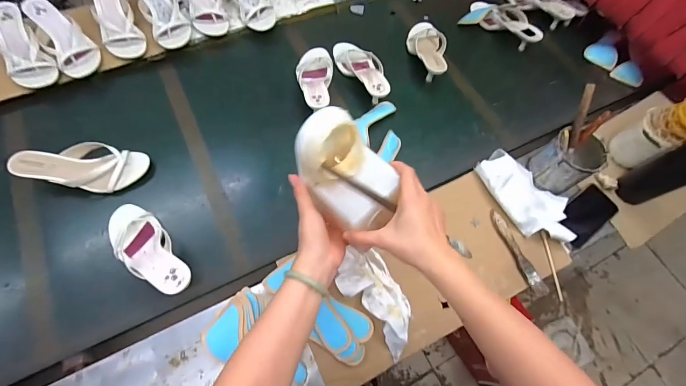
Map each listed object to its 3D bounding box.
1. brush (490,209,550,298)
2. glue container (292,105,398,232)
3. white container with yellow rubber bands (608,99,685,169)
[{"bbox_3d":[0.339,0.113,0.642,0.021,0.020,0.175,-18,65,-11],"label":"brush"},{"bbox_3d":[0.010,-0.032,0.411,0.134,0.087,0.099,41,68,17],"label":"glue container"},{"bbox_3d":[0.660,-0.125,0.683,0.071,0.172,0.097,-9,65,-10],"label":"white container with yellow rubber bands"}]

